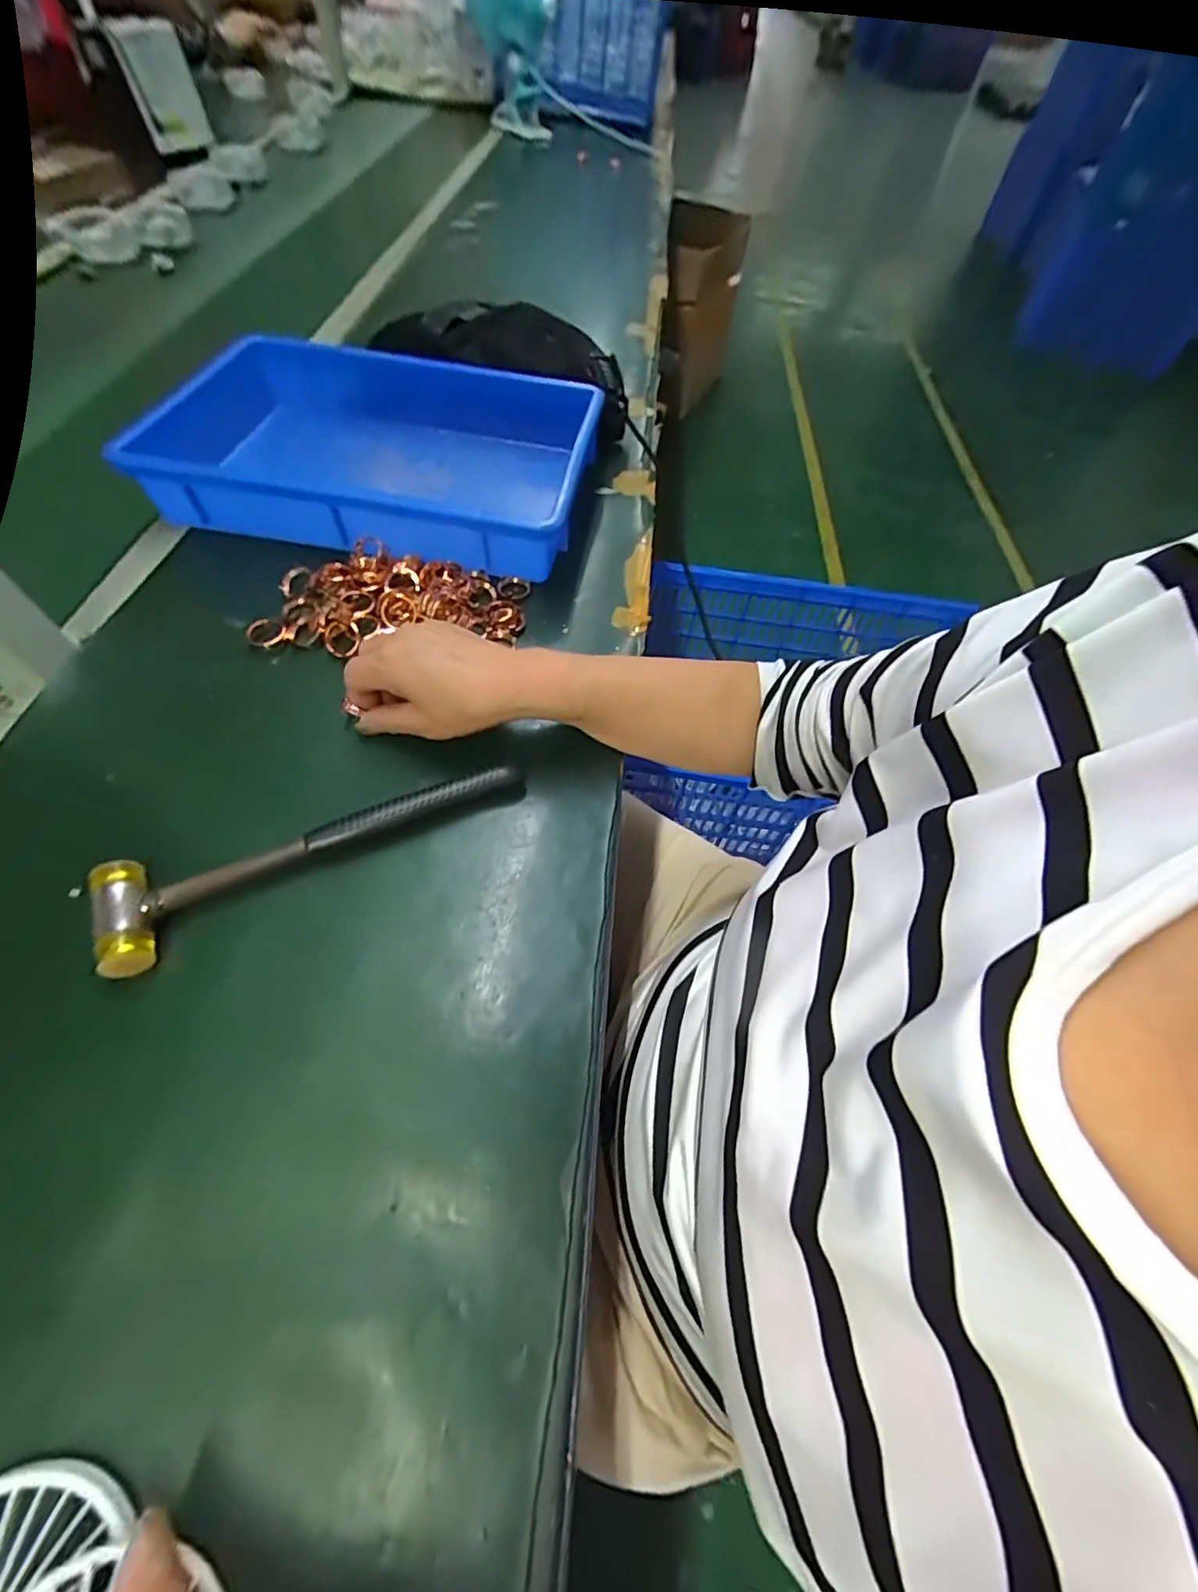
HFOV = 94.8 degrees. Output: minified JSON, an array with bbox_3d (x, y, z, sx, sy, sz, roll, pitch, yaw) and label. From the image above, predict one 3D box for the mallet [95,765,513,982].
[{"bbox_3d":[-0.162,0.026,0.331,0.233,0.024,0.058,-23,63,-17],"label":"mallet"}]

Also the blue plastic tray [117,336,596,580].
[{"bbox_3d":[-0.208,-0.317,0.519,0.388,0.075,0.235,8,59,1],"label":"blue plastic tray"}]

